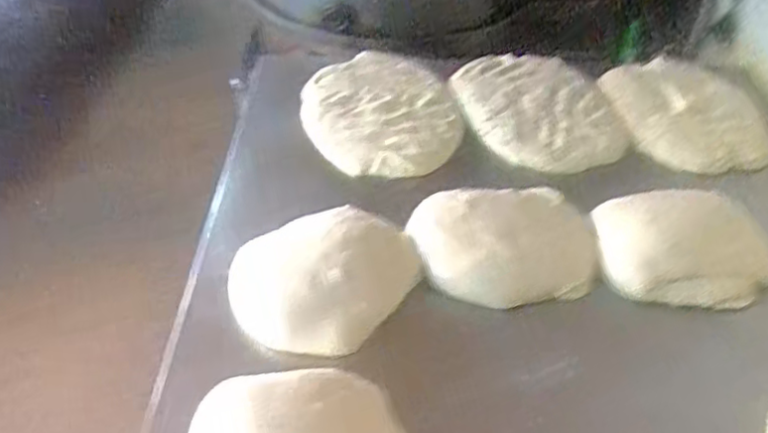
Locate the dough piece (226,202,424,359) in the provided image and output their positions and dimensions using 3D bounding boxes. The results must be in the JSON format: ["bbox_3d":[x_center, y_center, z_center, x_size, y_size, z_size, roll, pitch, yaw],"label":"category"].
[{"bbox_3d":[-0.058,0.063,0.708,0.201,0.055,0.141,-23,46,-23],"label":"dough piece"}]

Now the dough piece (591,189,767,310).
[{"bbox_3d":[0.330,0.026,0.752,0.174,0.065,0.145,2,42,3],"label":"dough piece"}]

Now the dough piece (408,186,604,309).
[{"bbox_3d":[0.137,0.022,0.762,0.204,0.039,0.154,-7,42,-7],"label":"dough piece"}]

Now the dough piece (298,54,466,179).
[{"bbox_3d":[-0.006,-0.154,0.967,0.217,0.045,0.272,-5,42,-6],"label":"dough piece"}]

